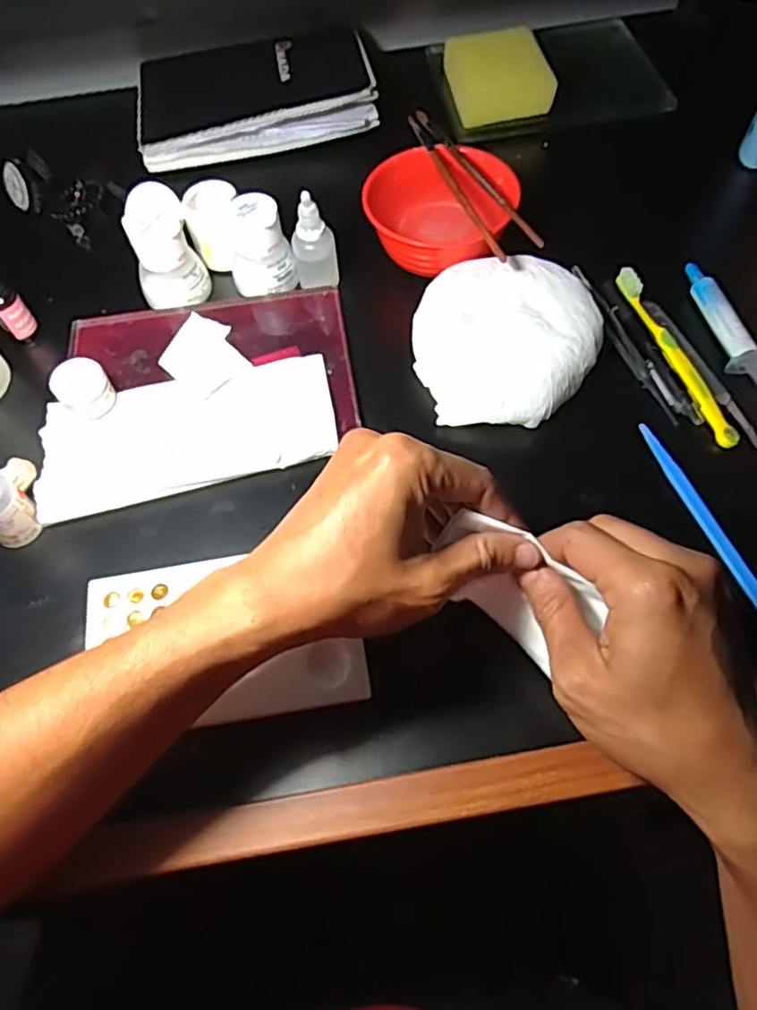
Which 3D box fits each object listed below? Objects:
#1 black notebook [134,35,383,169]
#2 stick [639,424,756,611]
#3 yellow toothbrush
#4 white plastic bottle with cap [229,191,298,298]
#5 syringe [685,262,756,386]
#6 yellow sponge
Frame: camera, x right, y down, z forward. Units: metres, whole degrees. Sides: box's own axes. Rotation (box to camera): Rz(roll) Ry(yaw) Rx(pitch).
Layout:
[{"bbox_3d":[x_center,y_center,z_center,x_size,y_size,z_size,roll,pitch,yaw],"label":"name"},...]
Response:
[{"bbox_3d":[-0.120,-0.384,0.591,0.220,0.044,0.144,-10,63,-4],"label":"black notebook"},{"bbox_3d":[0.193,0.007,0.381,0.013,0.007,0.140,-17,63,-7],"label":"stick"},{"bbox_3d":[0.200,-0.105,0.435,0.015,0.008,0.154,-14,63,-5],"label":"yellow toothbrush"},{"bbox_3d":[-0.088,-0.192,0.473,0.046,0.056,0.046,-13,63,-5],"label":"white plastic bottle with cap"},{"bbox_3d":[0.242,-0.102,0.425,0.022,0.014,0.168,-13,63,-5],"label":"syringe"},{"bbox_3d":[0.108,-0.391,0.585,0.084,0.032,0.097,-7,62,-2],"label":"yellow sponge"}]

